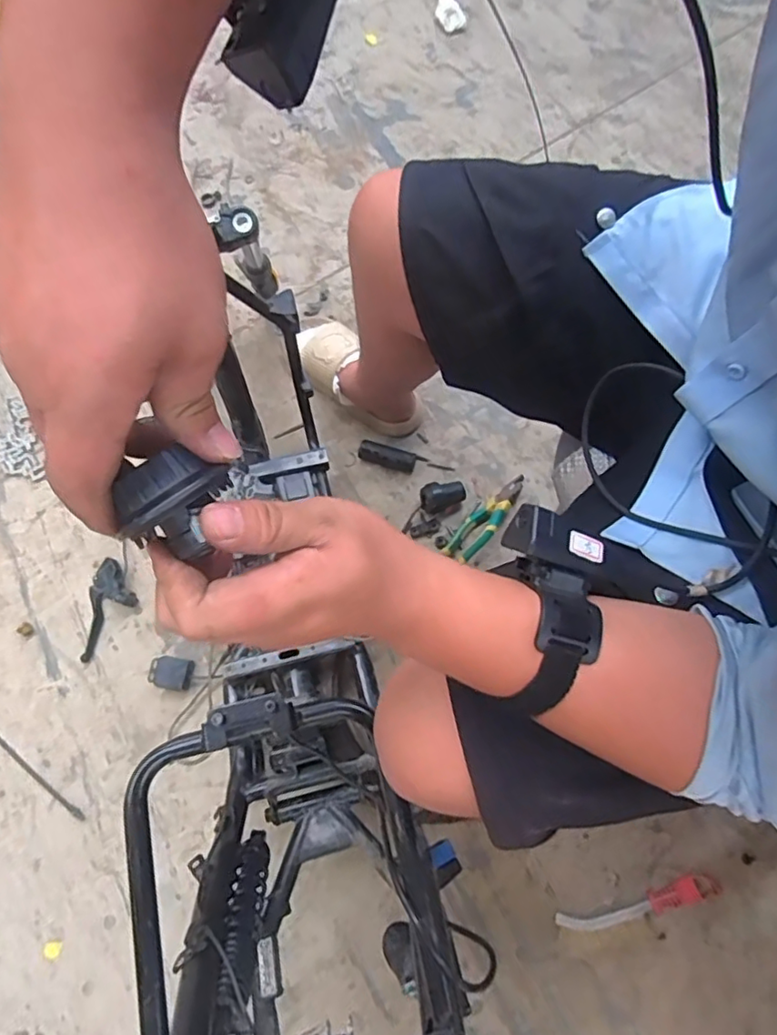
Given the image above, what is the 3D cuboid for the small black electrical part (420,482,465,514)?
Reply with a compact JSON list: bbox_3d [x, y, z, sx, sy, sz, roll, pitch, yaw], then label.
[{"bbox_3d":[0.090,-0.037,0.977,0.076,0.046,0.049,-23,76,-3],"label":"small black electrical part"}]

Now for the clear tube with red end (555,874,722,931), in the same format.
[{"bbox_3d":[0.350,0.544,0.807,0.224,0.032,0.032,-18,75,-1],"label":"clear tube with red end"}]

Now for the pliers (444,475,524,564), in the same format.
[{"bbox_3d":[0.165,-0.003,0.961,0.052,0.038,0.190,36,79,10],"label":"pliers"}]

